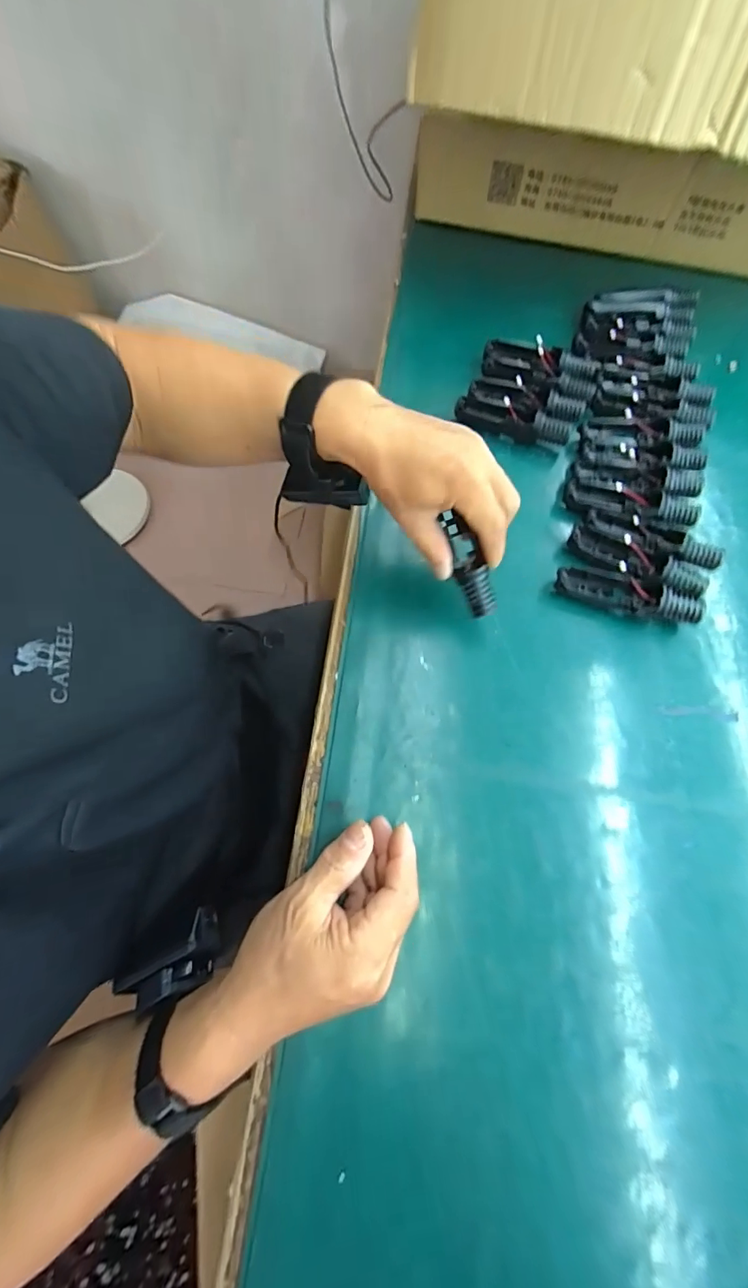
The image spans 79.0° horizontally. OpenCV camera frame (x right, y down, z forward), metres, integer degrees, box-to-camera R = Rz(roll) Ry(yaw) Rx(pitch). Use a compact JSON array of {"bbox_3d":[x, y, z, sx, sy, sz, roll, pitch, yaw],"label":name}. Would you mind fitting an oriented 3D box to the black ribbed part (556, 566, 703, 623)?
[{"bbox_3d":[0.224,-0.042,0.404,0.119,0.030,0.027,18,69,8],"label":"black ribbed part"}]

